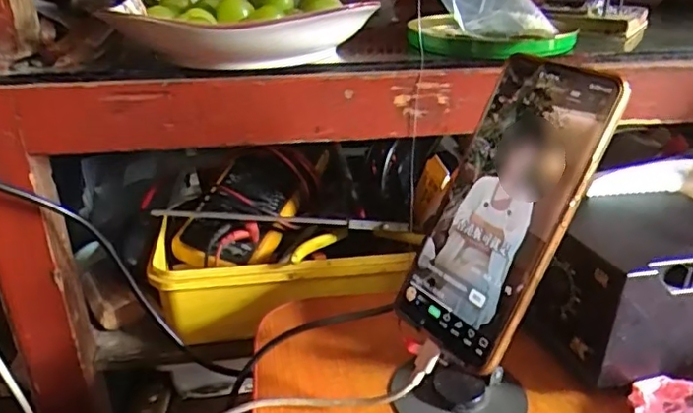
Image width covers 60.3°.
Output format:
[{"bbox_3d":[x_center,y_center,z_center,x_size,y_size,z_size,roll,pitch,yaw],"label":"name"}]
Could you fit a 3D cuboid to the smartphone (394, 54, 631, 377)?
[{"bbox_3d":[0.084,0.002,0.324,0.008,0.166,0.076,18,9,-41],"label":"smartphone"}]

